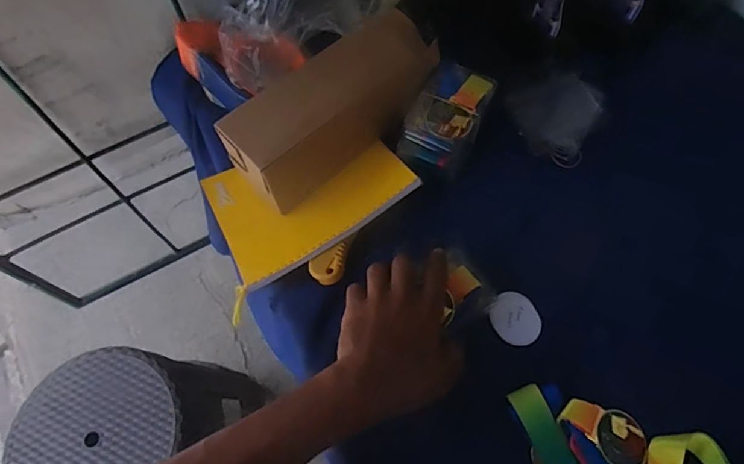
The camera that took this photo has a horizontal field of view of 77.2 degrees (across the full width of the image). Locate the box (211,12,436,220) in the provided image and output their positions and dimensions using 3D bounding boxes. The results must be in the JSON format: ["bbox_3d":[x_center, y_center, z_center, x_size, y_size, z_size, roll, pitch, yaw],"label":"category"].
[{"bbox_3d":[-0.036,-0.131,0.499,0.235,0.094,0.085,-36,68,-15],"label":"box"}]

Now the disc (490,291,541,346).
[{"bbox_3d":[0.140,0.084,0.453,0.050,0.004,0.049,5,66,-11],"label":"disc"}]

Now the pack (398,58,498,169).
[{"bbox_3d":[0.083,-0.127,0.511,0.073,0.037,0.117,22,66,11],"label":"pack"}]

